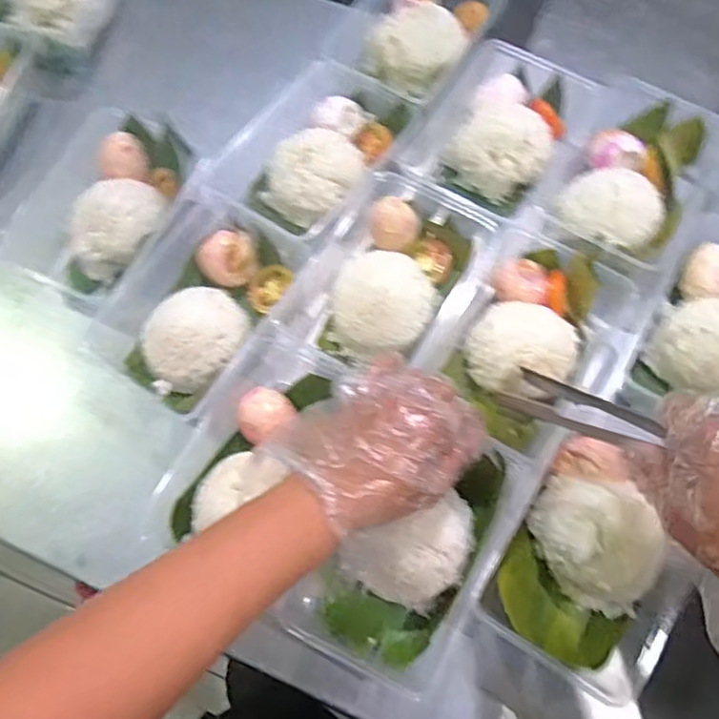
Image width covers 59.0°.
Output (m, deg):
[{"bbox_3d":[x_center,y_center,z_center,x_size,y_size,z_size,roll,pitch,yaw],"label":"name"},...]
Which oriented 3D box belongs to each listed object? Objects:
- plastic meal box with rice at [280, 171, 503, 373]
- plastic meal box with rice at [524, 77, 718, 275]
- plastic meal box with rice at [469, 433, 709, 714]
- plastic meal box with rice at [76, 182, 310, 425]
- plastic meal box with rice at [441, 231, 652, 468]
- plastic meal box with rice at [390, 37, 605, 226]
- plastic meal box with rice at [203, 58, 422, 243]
[{"bbox_3d":[0.033,-0.065,0.514,0.109,0.060,0.173,26,73,11],"label":"plastic meal box with rice"},{"bbox_3d":[0.230,-0.150,0.539,0.122,0.050,0.164,33,74,13],"label":"plastic meal box with rice"},{"bbox_3d":[0.162,0.138,0.438,0.123,0.058,0.150,28,73,12],"label":"plastic meal box with rice"},{"bbox_3d":[-0.126,-0.047,0.513,0.118,0.047,0.169,33,74,13],"label":"plastic meal box with rice"},{"bbox_3d":[0.141,-0.008,0.496,0.117,0.049,0.161,27,73,11],"label":"plastic meal box with rice"},{"bbox_3d":[0.125,-0.196,0.565,0.115,0.051,0.161,30,73,12],"label":"plastic meal box with rice"},{"bbox_3d":[-0.033,-0.182,0.559,0.117,0.050,0.173,34,74,14],"label":"plastic meal box with rice"}]

